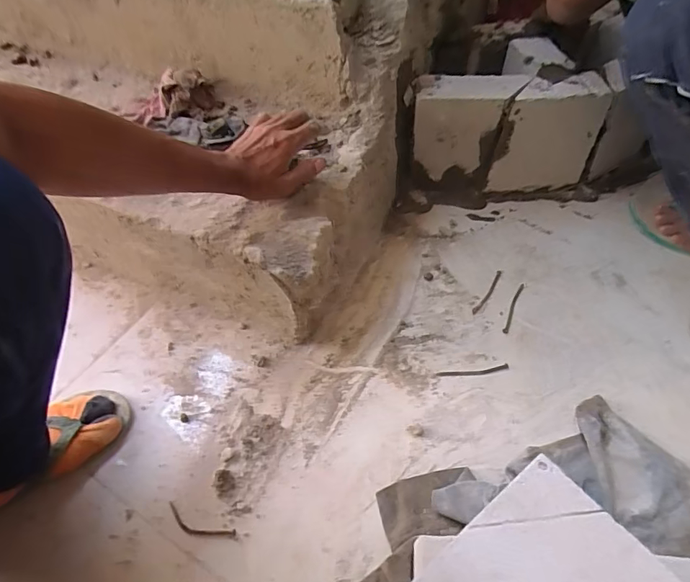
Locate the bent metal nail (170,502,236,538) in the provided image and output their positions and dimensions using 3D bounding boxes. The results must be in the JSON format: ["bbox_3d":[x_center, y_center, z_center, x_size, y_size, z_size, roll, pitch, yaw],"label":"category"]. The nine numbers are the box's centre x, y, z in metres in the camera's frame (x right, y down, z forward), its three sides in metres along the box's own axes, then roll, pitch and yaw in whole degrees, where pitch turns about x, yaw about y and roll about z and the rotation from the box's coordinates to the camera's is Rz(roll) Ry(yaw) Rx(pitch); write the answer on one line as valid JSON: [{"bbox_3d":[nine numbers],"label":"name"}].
[{"bbox_3d":[-0.172,0.275,0.532,0.091,0.004,0.021,14,53,14],"label":"bent metal nail"}]

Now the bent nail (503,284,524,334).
[{"bbox_3d":[0.263,0.025,0.707,0.010,0.004,0.101,20,55,19],"label":"bent nail"}]

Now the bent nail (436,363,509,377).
[{"bbox_3d":[0.182,0.114,0.642,0.102,0.004,0.012,-7,51,-2],"label":"bent nail"}]

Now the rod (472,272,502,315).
[{"bbox_3d":[0.230,0.003,0.729,0.012,0.005,0.098,27,57,23],"label":"rod"}]

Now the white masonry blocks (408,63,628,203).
[{"bbox_3d":[0.288,-0.272,0.821,0.323,0.207,0.090,0,51,3],"label":"white masonry blocks"}]

